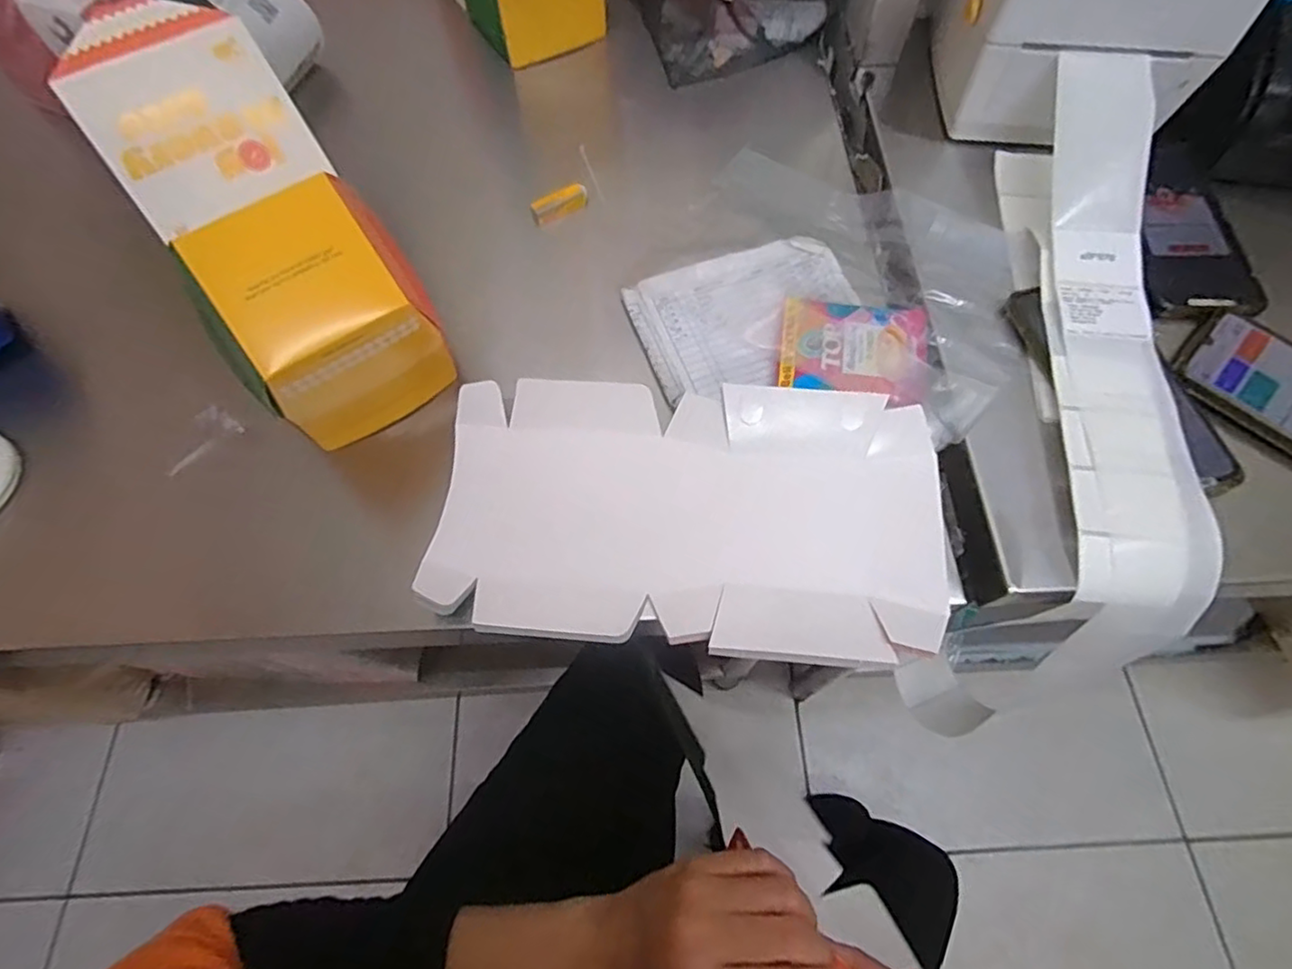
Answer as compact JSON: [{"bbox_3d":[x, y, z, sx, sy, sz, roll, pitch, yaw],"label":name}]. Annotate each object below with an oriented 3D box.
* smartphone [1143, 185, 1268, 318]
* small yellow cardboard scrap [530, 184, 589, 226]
[{"bbox_3d":[0.412,-0.175,0.469,0.076,0.007,0.127,11,66,6],"label":"smartphone"},{"bbox_3d":[-0.073,-0.238,0.531,0.053,0.019,0.012,-27,67,-11],"label":"small yellow cardboard scrap"}]

